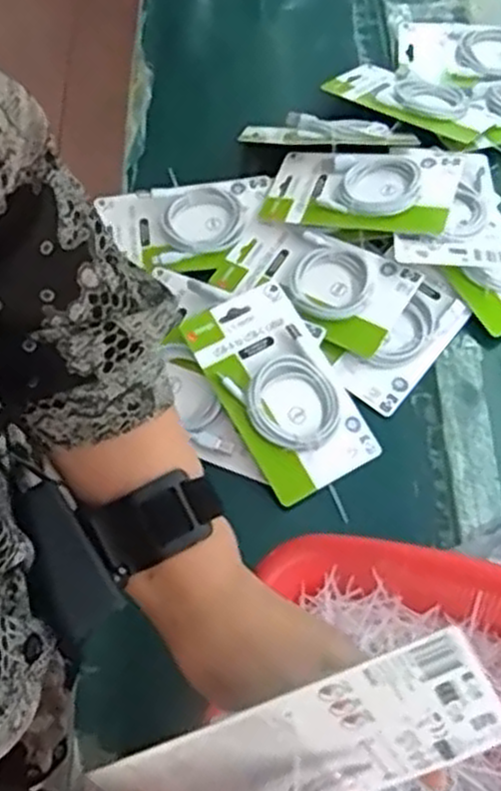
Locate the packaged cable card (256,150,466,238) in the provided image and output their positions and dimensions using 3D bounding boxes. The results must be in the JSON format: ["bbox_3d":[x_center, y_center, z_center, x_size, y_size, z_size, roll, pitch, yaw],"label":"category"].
[{"bbox_3d":[0.105,-0.201,0.761,0.178,0.022,0.103,9,59,20],"label":"packaged cable card"}]

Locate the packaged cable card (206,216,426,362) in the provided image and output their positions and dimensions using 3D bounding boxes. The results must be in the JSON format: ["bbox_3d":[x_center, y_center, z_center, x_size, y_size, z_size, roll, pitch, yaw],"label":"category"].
[{"bbox_3d":[0.058,-0.111,0.732,0.175,0.028,0.094,29,78,26],"label":"packaged cable card"}]

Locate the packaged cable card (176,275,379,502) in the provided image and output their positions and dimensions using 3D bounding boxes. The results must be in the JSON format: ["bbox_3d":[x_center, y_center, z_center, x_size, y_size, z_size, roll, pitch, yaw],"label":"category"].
[{"bbox_3d":[0.025,-0.008,0.671,0.101,0.016,0.180,-28,78,-16],"label":"packaged cable card"}]

